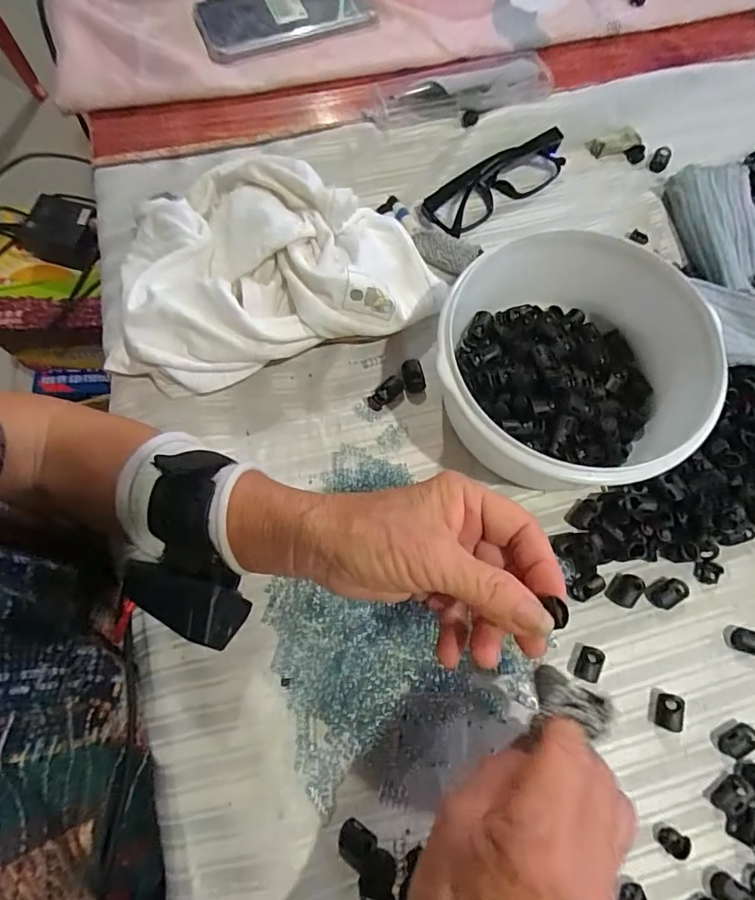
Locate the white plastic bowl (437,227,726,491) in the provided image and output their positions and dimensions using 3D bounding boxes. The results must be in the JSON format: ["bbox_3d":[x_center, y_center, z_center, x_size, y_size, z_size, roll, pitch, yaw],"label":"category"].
[{"bbox_3d":[0.114,-0.050,0.319,0.145,0.081,0.153,1,71,-2],"label":"white plastic bowl"}]

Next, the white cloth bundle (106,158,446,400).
[{"bbox_3d":[-0.083,-0.134,0.353,0.222,0.057,0.160,-21,73,-9],"label":"white cloth bundle"}]

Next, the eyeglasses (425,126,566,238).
[{"bbox_3d":[0.097,-0.216,0.396,0.129,0.023,0.037,-35,76,-13],"label":"eyeglasses"}]

